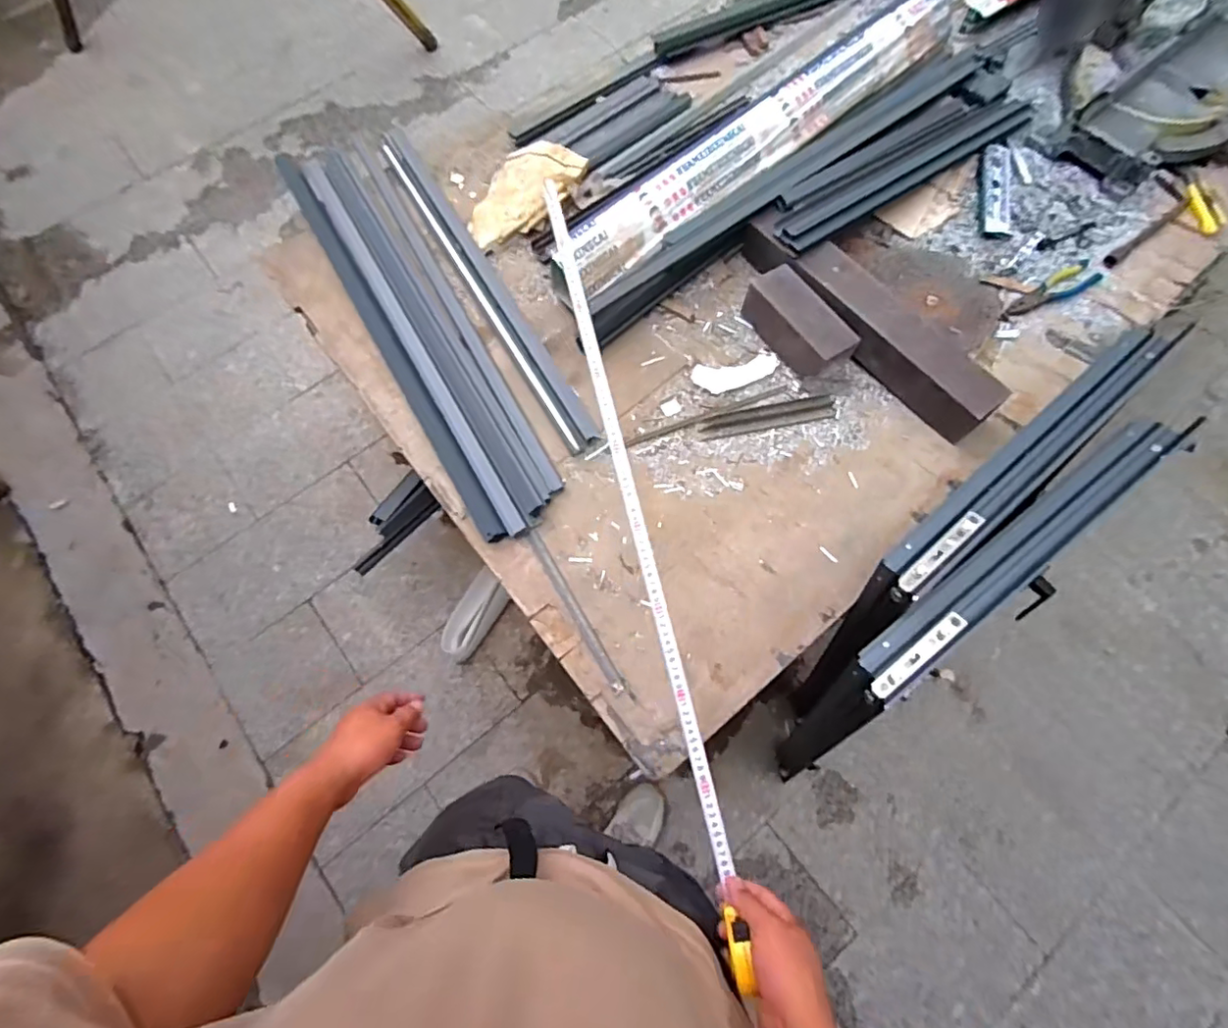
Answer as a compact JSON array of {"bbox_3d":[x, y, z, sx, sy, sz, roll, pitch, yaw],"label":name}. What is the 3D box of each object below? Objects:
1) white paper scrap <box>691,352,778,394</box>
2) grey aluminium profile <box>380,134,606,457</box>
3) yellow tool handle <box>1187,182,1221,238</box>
[{"bbox_3d":[0.216,-0.246,1.015,0.156,0.007,0.059,-11,71,-7],"label":"white paper scrap"},{"bbox_3d":[-0.249,-0.435,1.060,0.066,0.024,0.794,-29,74,-12],"label":"grey aluminium profile"},{"bbox_3d":[1.153,-0.598,1.135,0.025,0.017,0.122,-3,70,0],"label":"yellow tool handle"}]

